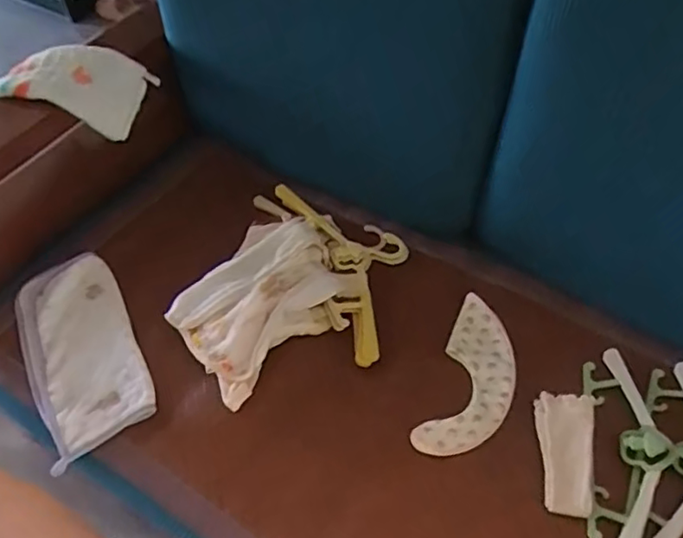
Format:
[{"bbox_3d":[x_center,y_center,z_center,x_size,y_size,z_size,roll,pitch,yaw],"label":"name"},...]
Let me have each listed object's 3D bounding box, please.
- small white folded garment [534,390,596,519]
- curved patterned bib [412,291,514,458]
[{"bbox_3d":[0.252,0.206,0.667,0.060,0.009,0.127,3,66,6],"label":"small white folded garment"},{"bbox_3d":[0.161,0.132,0.714,0.090,0.016,0.206,19,56,17],"label":"curved patterned bib"}]

